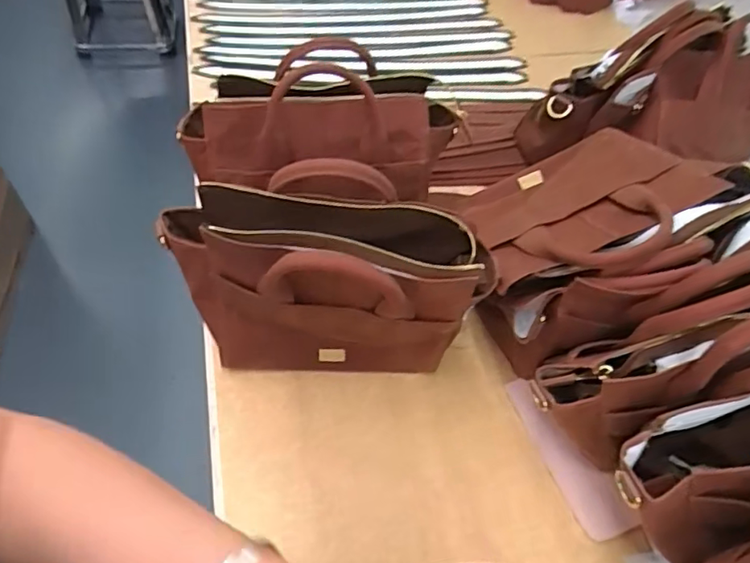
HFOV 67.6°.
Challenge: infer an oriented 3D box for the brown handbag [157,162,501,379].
[{"bbox_3d":[-0.047,0.018,0.540,0.289,0.246,0.101,3,53,-3],"label":"brown handbag"}]

